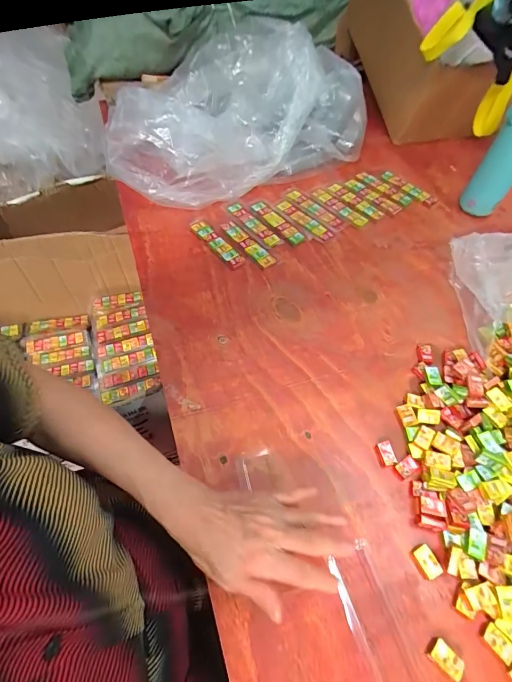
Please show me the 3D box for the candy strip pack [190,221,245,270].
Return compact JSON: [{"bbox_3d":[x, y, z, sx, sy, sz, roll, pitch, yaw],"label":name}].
[{"bbox_3d":[-0.063,-0.158,0.557,0.026,0.012,0.114,-35,65,-22],"label":"candy strip pack"}]

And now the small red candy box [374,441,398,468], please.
[{"bbox_3d":[0.148,0.128,0.392,0.018,0.008,0.026,-8,58,-7],"label":"small red candy box"}]

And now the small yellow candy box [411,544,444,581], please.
[{"bbox_3d":[0.167,0.215,0.336,0.018,0.009,0.028,-27,62,-18],"label":"small yellow candy box"}]

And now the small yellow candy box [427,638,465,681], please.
[{"bbox_3d":[0.165,0.276,0.299,0.026,0.009,0.017,38,63,20],"label":"small yellow candy box"}]

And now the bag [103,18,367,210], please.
[{"bbox_3d":[-0.032,-0.419,0.626,0.473,0.188,0.234,-28,62,-19],"label":"bag"}]

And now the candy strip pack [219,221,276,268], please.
[{"bbox_3d":[-0.013,-0.157,0.559,0.029,0.012,0.115,-35,65,-22],"label":"candy strip pack"}]

